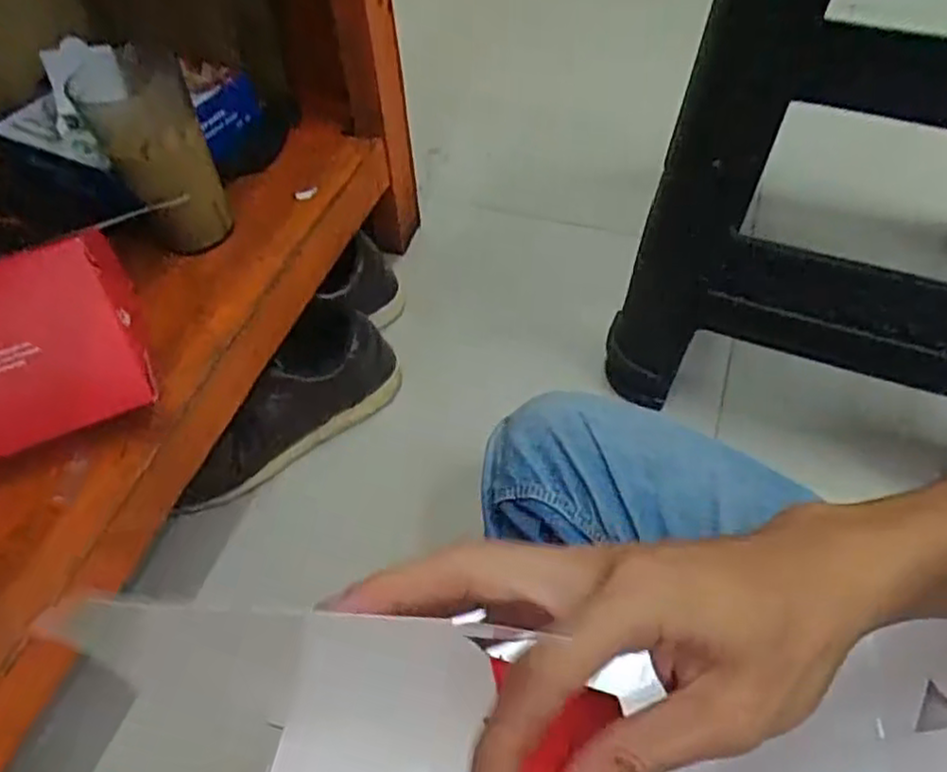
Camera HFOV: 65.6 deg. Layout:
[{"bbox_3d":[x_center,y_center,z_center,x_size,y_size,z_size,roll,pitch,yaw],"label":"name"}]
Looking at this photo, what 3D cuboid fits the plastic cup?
[{"bbox_3d":[-0.230,-0.169,0.544,0.071,0.143,0.061,-25,55,-14],"label":"plastic cup"}]

